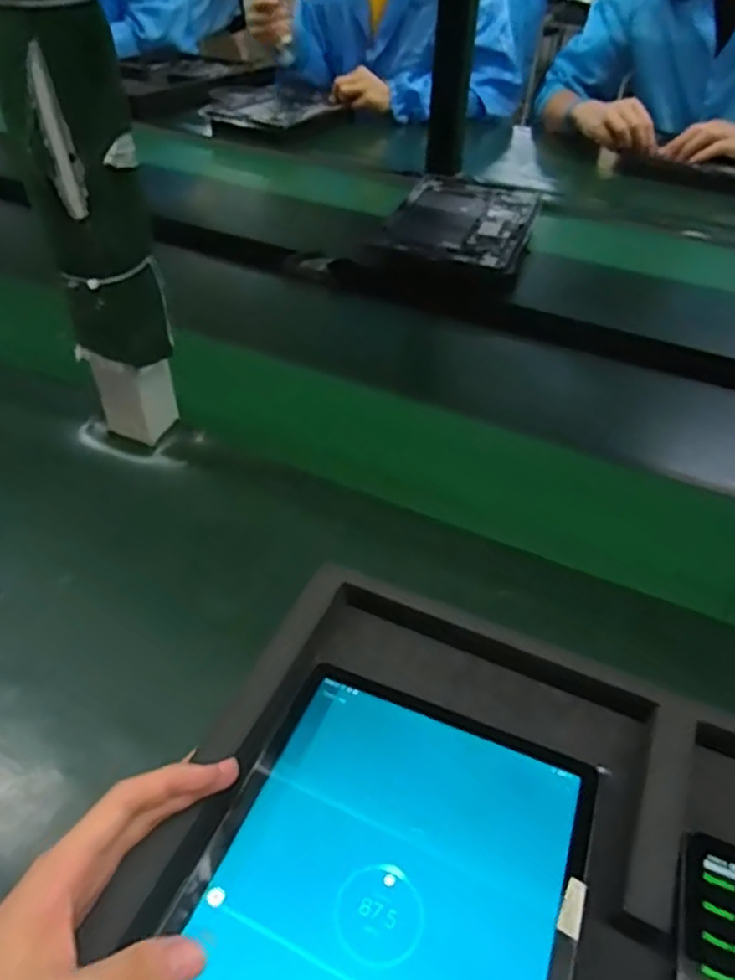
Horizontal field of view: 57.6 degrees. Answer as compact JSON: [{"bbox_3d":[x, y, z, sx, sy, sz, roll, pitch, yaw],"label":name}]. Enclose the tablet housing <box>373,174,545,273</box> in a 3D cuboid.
[{"bbox_3d":[0.124,-0.347,0.859,0.169,0.013,0.253,15,46,13],"label":"tablet housing"}]

